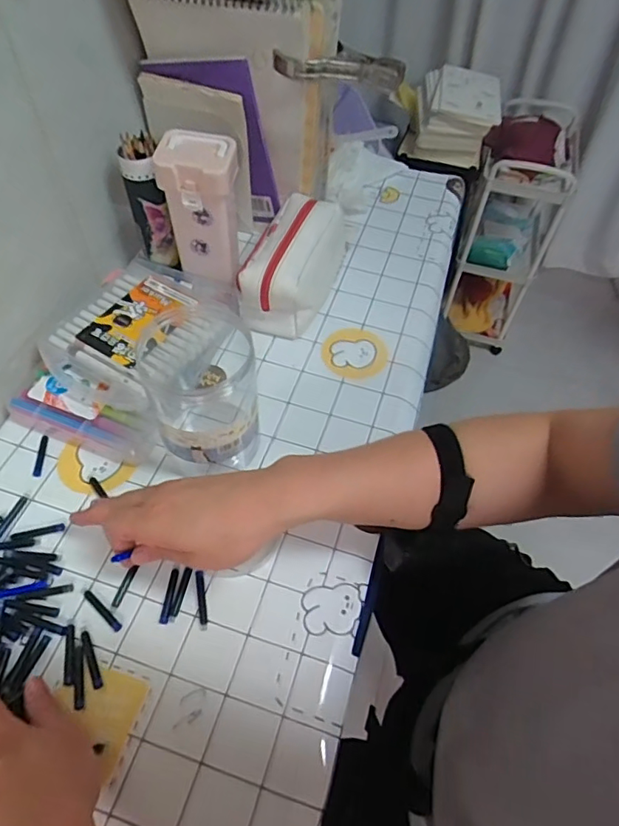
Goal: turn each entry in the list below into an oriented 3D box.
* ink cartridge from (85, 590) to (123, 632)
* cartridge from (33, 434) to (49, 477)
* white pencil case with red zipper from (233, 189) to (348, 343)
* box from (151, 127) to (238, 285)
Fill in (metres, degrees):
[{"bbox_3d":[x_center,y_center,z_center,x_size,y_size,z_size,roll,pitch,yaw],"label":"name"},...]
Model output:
[{"bbox_3d":[-0.177,0.169,0.453,0.046,0.004,0.008,37,60,20],"label":"ink cartridge"},{"bbox_3d":[-0.272,0.044,0.535,0.008,0.006,0.045,-1,55,-5],"label":"cartridge"},{"bbox_3d":[-0.014,-0.196,0.669,0.088,0.093,0.203,17,55,8],"label":"white pencil case with red zipper"},{"bbox_3d":[-0.123,-0.235,0.625,0.084,0.158,0.067,9,54,2],"label":"box"}]

